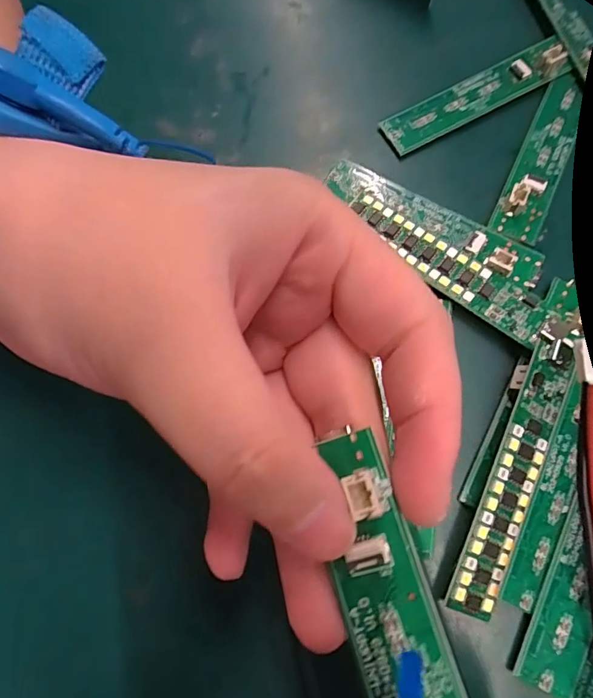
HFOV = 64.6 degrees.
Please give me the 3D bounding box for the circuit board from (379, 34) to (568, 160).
[{"bbox_3d":[0.071,-0.101,0.186,0.079,0.004,0.017,-27,80,-3],"label":"circuit board"}]

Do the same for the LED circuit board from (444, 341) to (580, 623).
[{"bbox_3d":[0.067,0.038,0.139,0.019,0.004,0.082,29,79,-14],"label":"LED circuit board"}]

